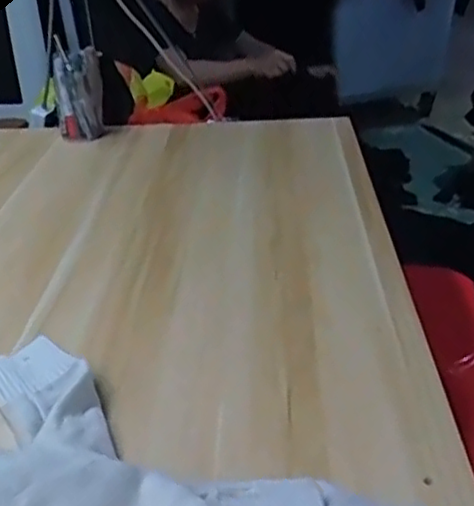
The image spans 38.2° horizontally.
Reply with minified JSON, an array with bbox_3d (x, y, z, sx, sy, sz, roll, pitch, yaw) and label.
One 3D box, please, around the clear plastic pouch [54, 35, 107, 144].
[{"bbox_3d":[-0.289,-0.294,1.264,0.088,0.173,0.068,-8,29,-12],"label":"clear plastic pouch"}]

